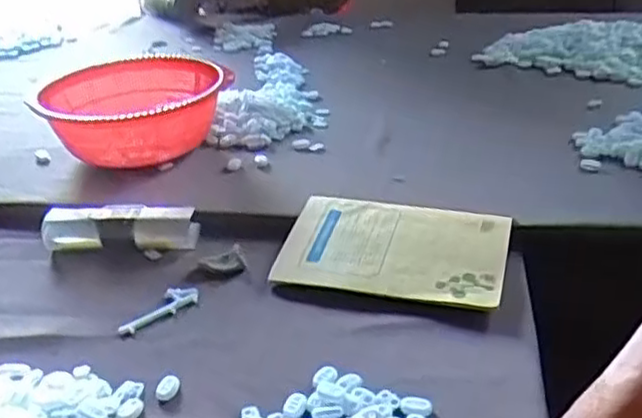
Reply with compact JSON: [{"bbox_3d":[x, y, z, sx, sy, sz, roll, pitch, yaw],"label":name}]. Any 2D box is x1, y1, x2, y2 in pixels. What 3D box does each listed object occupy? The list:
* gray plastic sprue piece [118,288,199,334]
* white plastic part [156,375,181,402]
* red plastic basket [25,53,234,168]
[{"bbox_3d":[-0.147,0.088,0.622,0.076,0.007,0.029,-24,35,-32],"label":"gray plastic sprue piece"},{"bbox_3d":[-0.116,0.136,0.530,0.011,0.010,0.022,7,31,19],"label":"white plastic part"},{"bbox_3d":[-0.226,-0.114,0.872,0.224,0.102,0.188,-9,29,-10],"label":"red plastic basket"}]

